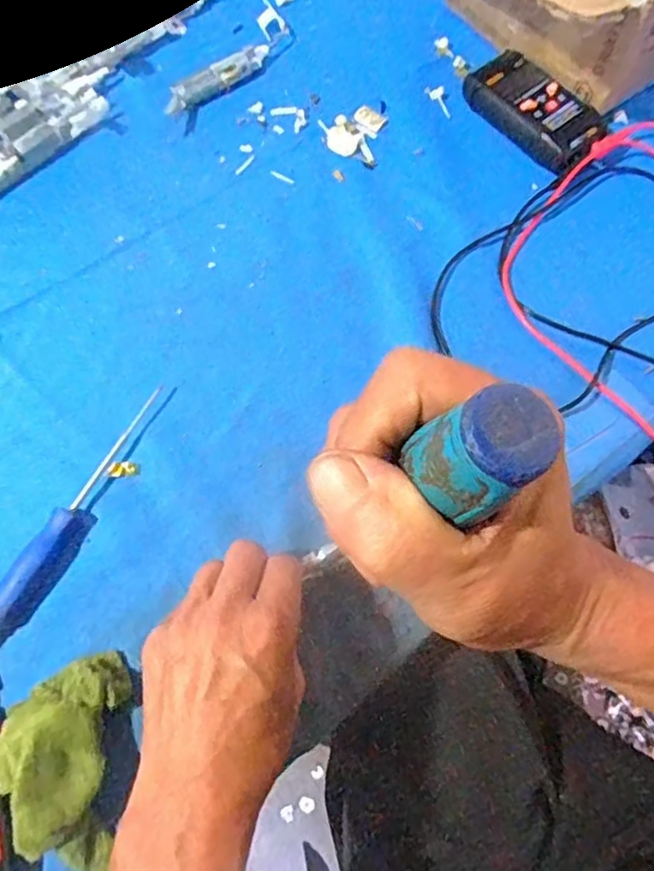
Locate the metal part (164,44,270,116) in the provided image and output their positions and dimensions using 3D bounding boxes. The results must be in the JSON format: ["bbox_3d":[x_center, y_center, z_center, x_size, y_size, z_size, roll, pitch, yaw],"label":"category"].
[{"bbox_3d":[-0.094,-0.302,0.529,0.108,0.015,0.022,-38,75,-12],"label":"metal part"}]

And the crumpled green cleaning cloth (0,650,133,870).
[{"bbox_3d":[-0.143,0.175,0.338,0.071,0.039,0.108,3,71,1],"label":"crumpled green cleaning cloth"}]

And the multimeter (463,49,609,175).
[{"bbox_3d":[0.170,-0.267,0.506,0.058,0.024,0.120,-37,75,-12],"label":"multimeter"}]

